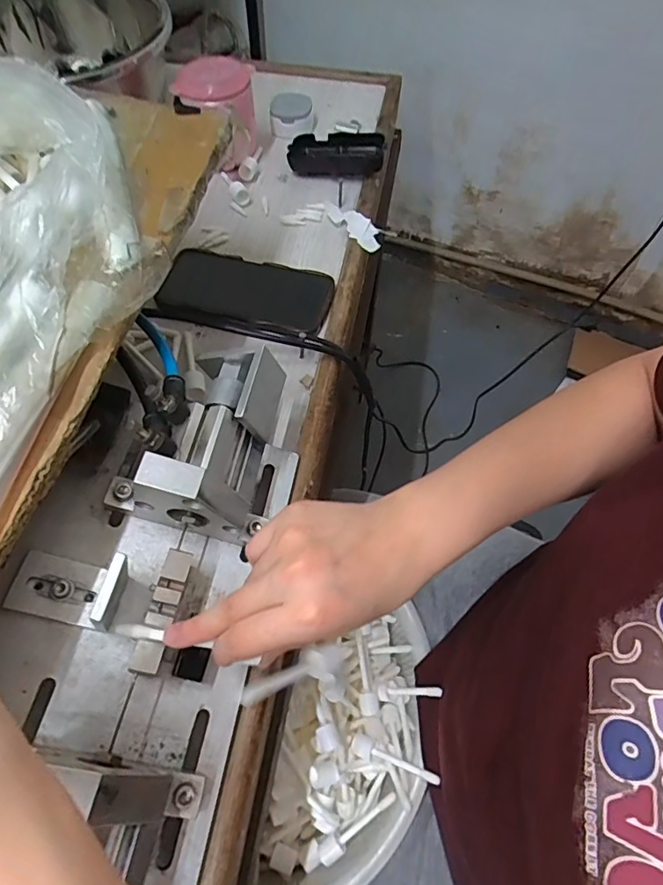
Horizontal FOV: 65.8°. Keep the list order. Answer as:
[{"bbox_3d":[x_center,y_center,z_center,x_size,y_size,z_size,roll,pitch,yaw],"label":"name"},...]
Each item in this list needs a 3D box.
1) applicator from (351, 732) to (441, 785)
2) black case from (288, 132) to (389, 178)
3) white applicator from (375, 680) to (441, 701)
[{"bbox_3d":[0.058,0.285,0.459,0.086,0.023,0.019,3,56,35],"label":"applicator"},{"bbox_3d":[0.006,-0.340,0.607,0.111,0.029,0.045,3,61,1],"label":"black case"},{"bbox_3d":[0.076,0.238,0.492,0.021,0.081,0.019,25,56,-28],"label":"white applicator"}]

